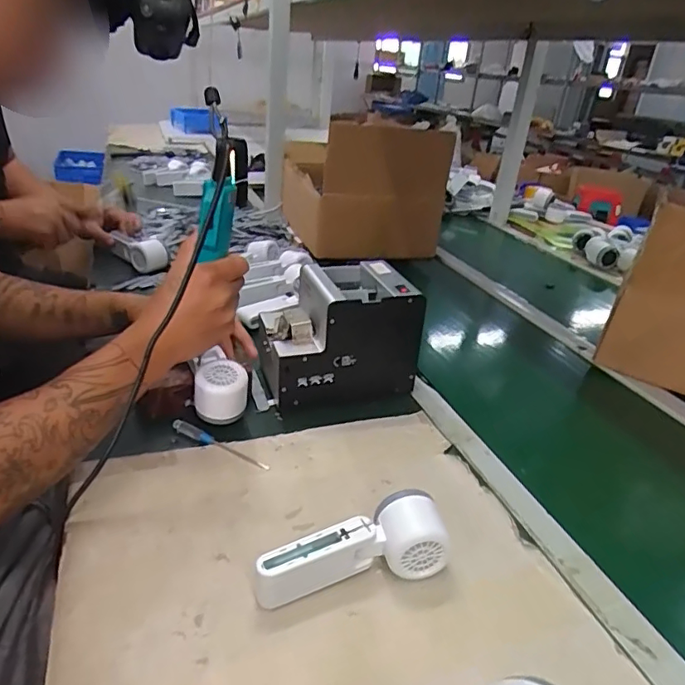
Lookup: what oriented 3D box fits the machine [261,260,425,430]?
[{"bbox_3d":[-0.013,-0.009,0.700,0.176,0.147,0.143,-11,31,-28],"label":"machine"}]

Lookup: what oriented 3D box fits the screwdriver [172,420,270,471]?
[{"bbox_3d":[-0.133,0.110,0.597,0.125,0.011,0.013,16,29,22],"label":"screwdriver"}]

